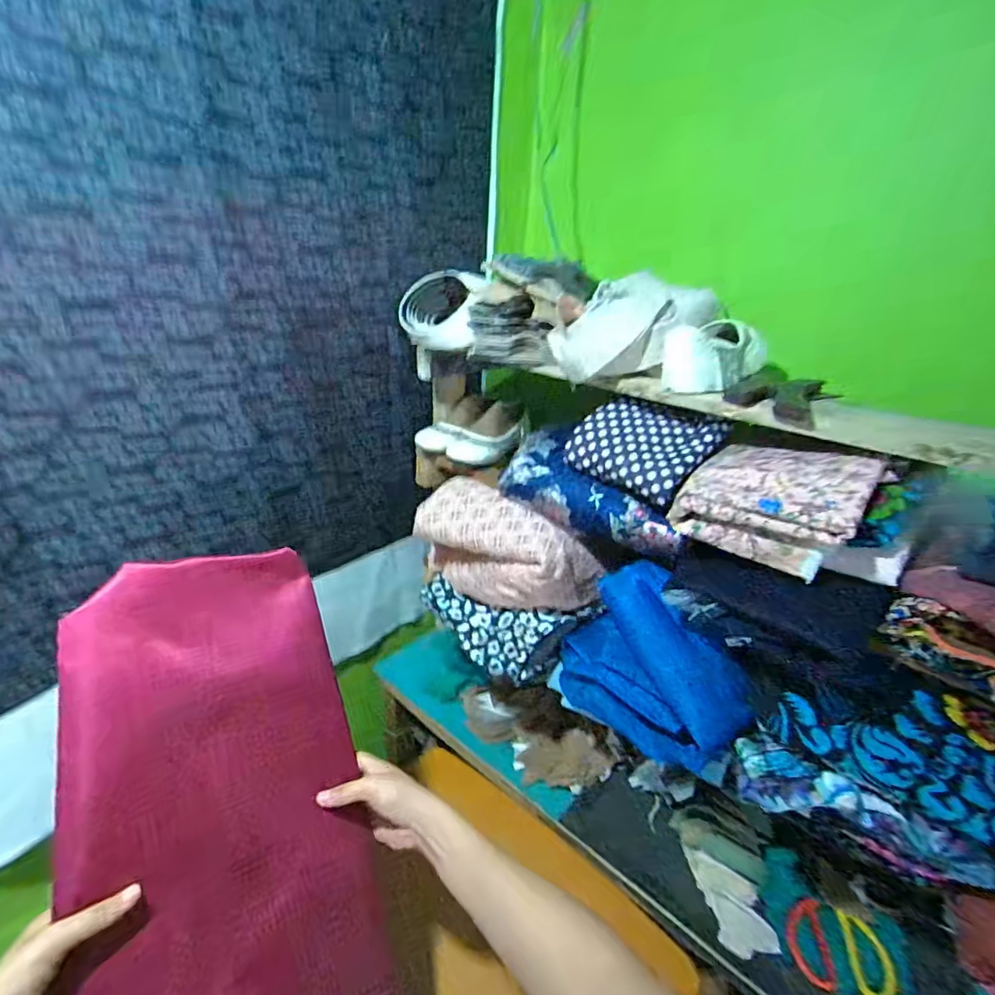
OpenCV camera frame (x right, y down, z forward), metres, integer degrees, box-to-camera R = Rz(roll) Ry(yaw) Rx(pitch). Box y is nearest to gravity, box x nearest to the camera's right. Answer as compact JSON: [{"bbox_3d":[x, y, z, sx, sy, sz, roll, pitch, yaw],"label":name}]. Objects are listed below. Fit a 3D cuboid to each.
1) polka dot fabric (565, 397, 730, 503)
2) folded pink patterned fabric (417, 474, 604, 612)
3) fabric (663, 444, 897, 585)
[{"bbox_3d":[0.200,-0.073,0.733,0.128,0.083,0.173,-19,33,-41],"label":"polka dot fabric"},{"bbox_3d":[0.004,0.094,0.875,0.304,0.176,0.105,17,27,27],"label":"folded pink patterned fabric"},{"bbox_3d":[0.316,0.004,0.615,0.146,0.106,0.186,-19,33,-41],"label":"fabric"}]

